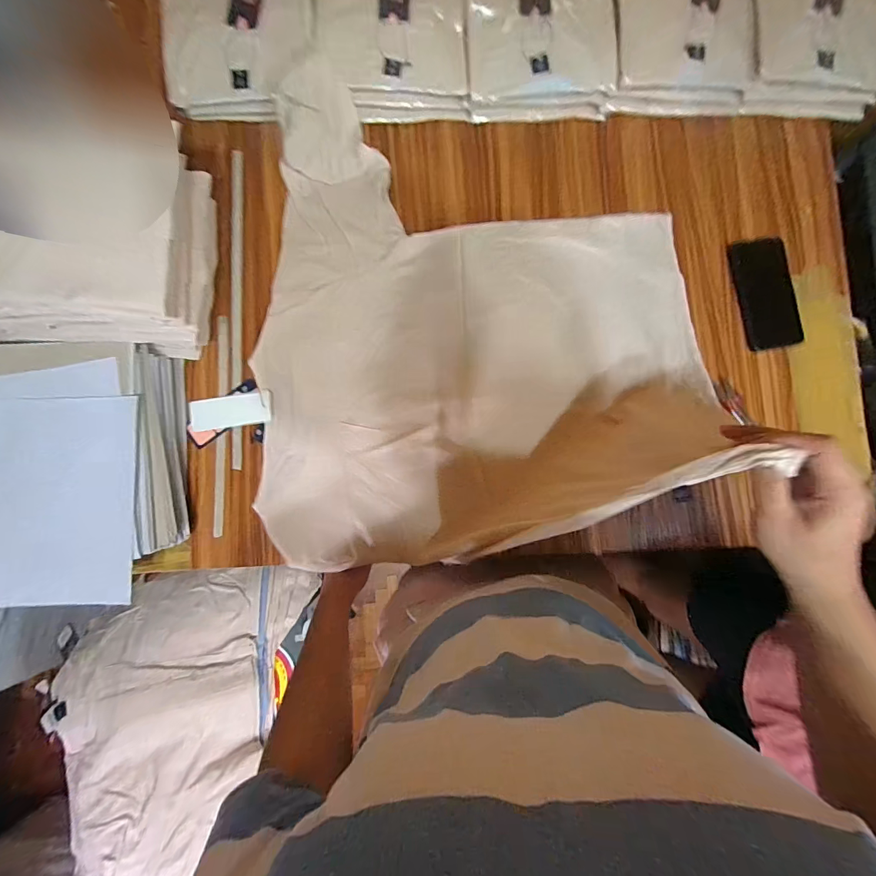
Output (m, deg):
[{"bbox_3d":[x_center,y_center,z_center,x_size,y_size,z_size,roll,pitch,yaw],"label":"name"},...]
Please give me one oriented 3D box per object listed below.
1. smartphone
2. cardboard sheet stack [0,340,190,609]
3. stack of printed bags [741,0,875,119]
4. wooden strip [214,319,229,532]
[{"bbox_3d":[0.493,-0.219,0.578,0.076,0.015,0.168,-7,85,-1],"label":"smartphone"},{"bbox_3d":[-0.470,0.045,0.503,0.238,0.114,0.332,-10,85,-1],"label":"cardboard sheet stack"},{"bbox_3d":[0.546,-0.614,0.576,0.206,0.091,0.236,-3,85,-1],"label":"stack of printed bags"},{"bbox_3d":[-0.316,-0.020,0.560,0.013,0.010,0.317,-1,85,0],"label":"wooden strip"}]

